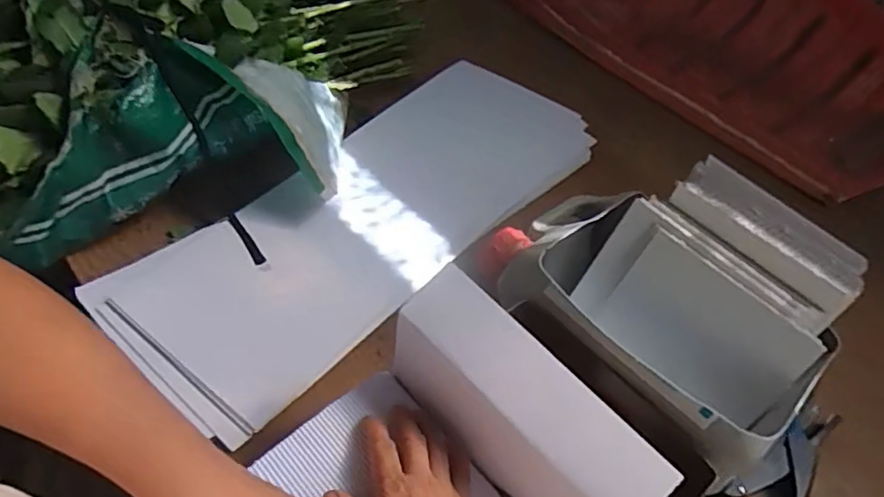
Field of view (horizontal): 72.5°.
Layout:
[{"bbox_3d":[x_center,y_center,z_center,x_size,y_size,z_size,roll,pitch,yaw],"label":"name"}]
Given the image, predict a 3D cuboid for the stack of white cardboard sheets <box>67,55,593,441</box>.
[{"bbox_3d":[-0.072,-0.051,0.713,0.239,0.031,0.598,38,57,23],"label":"stack of white cardboard sheets"}]

